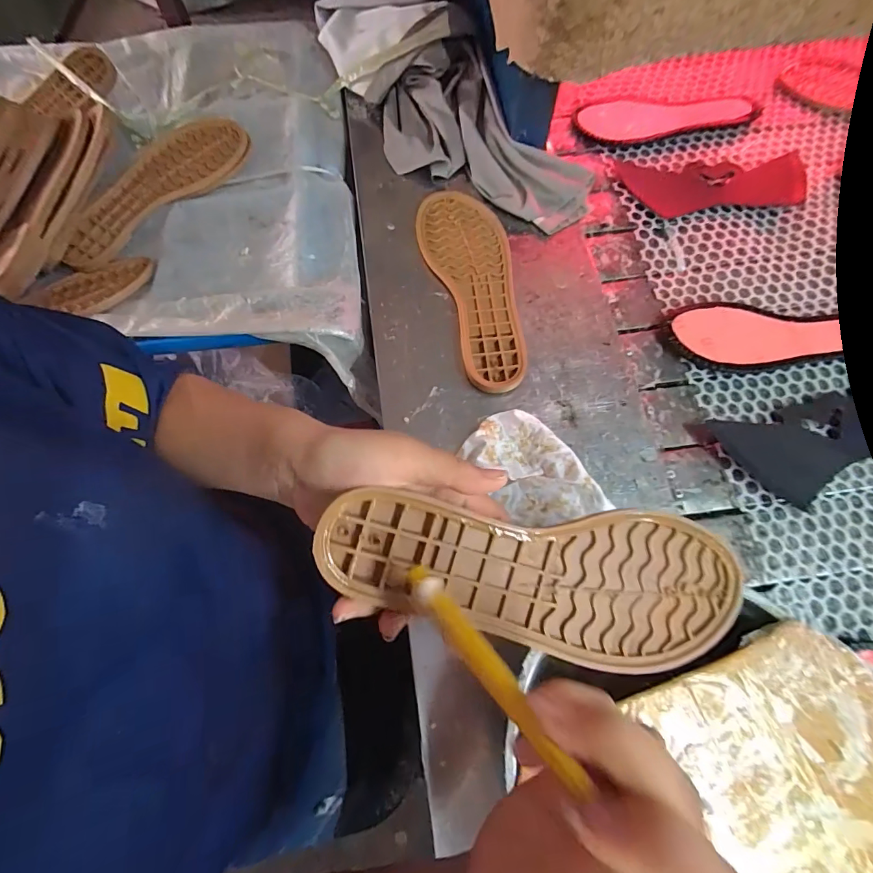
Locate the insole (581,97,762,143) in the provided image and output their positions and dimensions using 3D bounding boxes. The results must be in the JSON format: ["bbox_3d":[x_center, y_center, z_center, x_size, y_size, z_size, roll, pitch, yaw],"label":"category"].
[{"bbox_3d":[0.289,-0.403,0.537,0.211,0.008,0.068,2,74,5],"label":"insole"}]

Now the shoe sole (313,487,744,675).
[{"bbox_3d":[0.058,0.074,0.227,0.234,0.022,0.079,12,69,-11],"label":"shoe sole"}]

